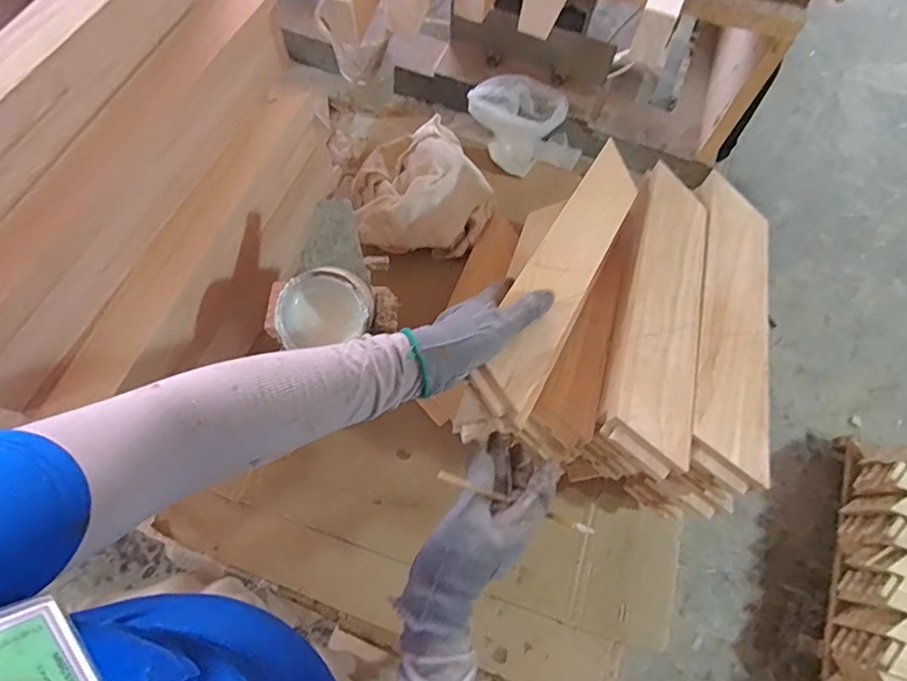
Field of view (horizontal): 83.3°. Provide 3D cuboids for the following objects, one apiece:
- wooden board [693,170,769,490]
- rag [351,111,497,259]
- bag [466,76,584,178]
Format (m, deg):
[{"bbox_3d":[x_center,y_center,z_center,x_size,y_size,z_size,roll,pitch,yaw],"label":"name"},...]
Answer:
[{"bbox_3d":[0.255,-0.025,0.464,0.058,0.011,0.291,11,70,5],"label":"wooden board"},{"bbox_3d":[-0.053,-0.211,0.665,0.182,0.107,0.195,-13,70,-6],"label":"rag"},{"bbox_3d":[0.103,-0.306,0.734,0.147,0.106,0.109,-21,71,-9],"label":"bag"}]

